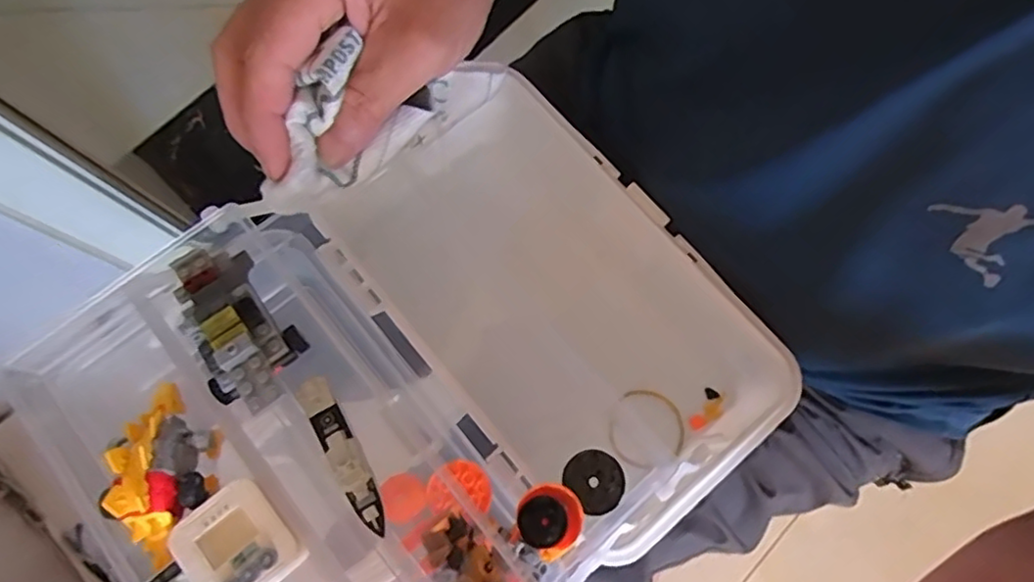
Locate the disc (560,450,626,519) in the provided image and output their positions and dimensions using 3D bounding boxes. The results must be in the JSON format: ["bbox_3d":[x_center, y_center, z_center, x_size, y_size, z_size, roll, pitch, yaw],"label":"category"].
[{"bbox_3d":[0.039,0.095,0.314,0.027,0.004,0.030,-41,79,-9],"label":"disc"}]

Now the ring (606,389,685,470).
[{"bbox_3d":[0.082,0.088,0.399,0.049,0.006,0.049,0,71,0],"label":"ring"}]

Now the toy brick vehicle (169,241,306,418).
[{"bbox_3d":[-0.124,0.017,0.282,0.036,0.032,0.087,-33,64,-7],"label":"toy brick vehicle"}]

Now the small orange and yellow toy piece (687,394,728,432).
[{"bbox_3d":[0.124,0.078,0.403,0.031,0.007,0.011,-39,78,-9],"label":"small orange and yellow toy piece"}]

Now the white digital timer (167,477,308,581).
[{"bbox_3d":[-0.113,0.102,0.251,0.038,0.010,0.044,-41,78,-9],"label":"white digital timer"}]

